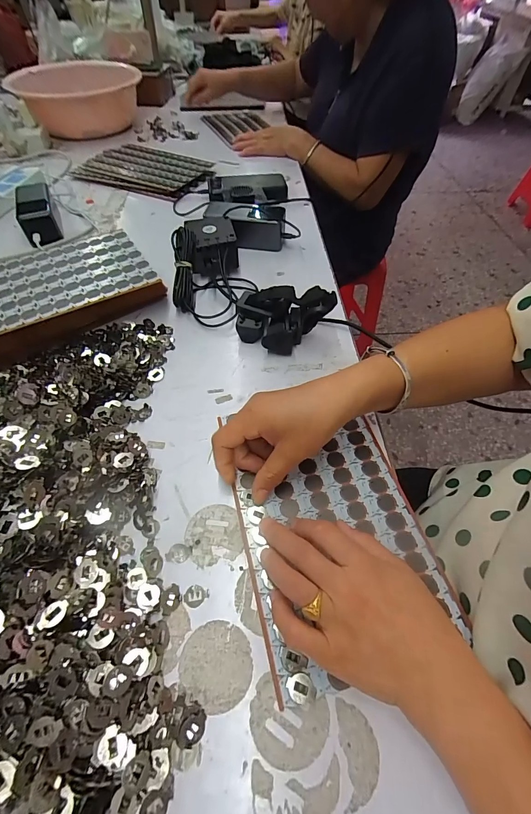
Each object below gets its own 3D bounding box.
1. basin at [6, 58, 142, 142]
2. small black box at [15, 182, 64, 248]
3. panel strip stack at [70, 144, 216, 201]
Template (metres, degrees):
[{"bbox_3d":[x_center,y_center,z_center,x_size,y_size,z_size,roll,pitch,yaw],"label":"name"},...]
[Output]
[{"bbox_3d":[-0.509,-0.850,0.941,0.301,0.095,0.294,-33,61,-21],"label":"basin"},{"bbox_3d":[-0.404,-0.345,0.608,0.055,0.051,0.157,-20,57,-14],"label":"small black box"},{"bbox_3d":[-0.272,-0.537,0.769,0.301,0.021,0.181,22,57,14],"label":"panel strip stack"}]

